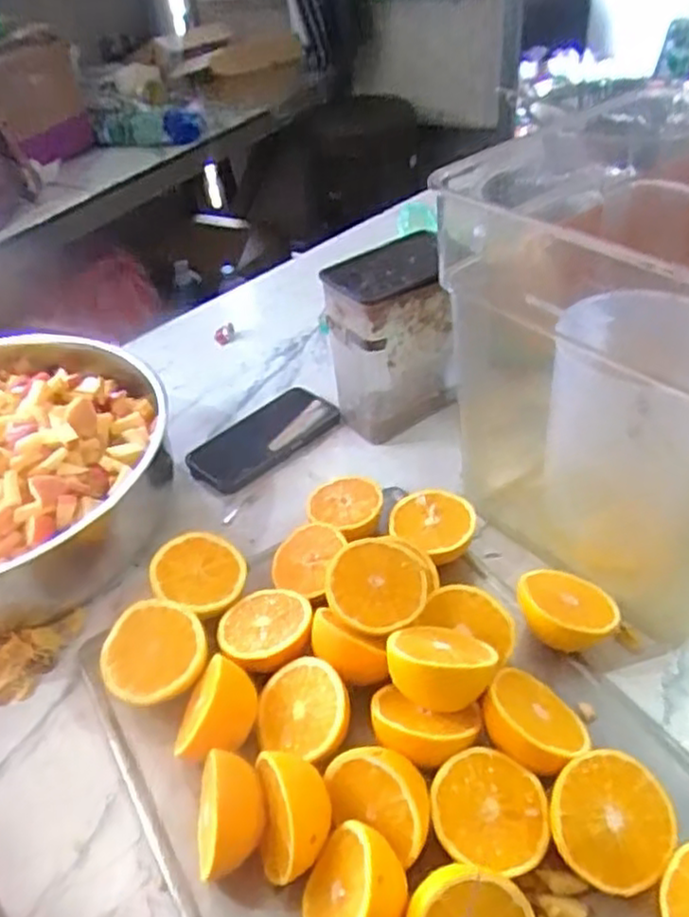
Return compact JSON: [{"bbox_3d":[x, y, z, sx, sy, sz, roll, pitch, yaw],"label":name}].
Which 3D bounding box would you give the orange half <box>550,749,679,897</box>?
[{"bbox_3d":[0.161,0.225,0.448,0.071,0.038,0.073,41,63,16],"label":"orange half"}]

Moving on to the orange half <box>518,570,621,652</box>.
[{"bbox_3d":[0.175,0.121,0.571,0.078,0.043,0.068,13,44,20],"label":"orange half"}]

